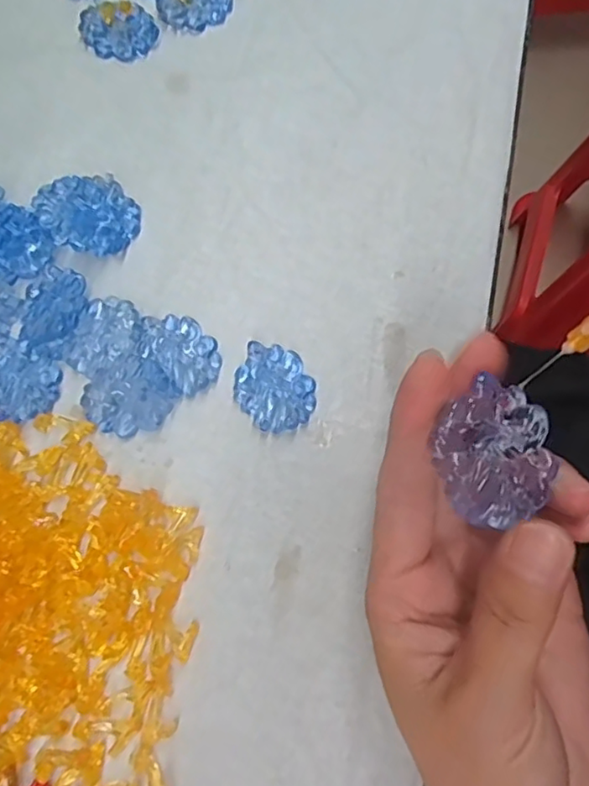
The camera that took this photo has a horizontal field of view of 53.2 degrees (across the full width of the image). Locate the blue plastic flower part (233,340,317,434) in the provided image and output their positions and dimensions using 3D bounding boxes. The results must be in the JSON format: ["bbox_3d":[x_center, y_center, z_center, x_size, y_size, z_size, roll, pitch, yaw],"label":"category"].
[{"bbox_3d":[-0.008,-0.003,0.236,0.030,0.007,0.037,-28,77,-7],"label":"blue plastic flower part"}]

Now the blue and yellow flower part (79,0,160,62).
[{"bbox_3d":[-0.084,-0.173,0.281,0.036,0.006,0.028,7,75,2],"label":"blue and yellow flower part"}]

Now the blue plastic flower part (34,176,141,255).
[{"bbox_3d":[-0.087,-0.076,0.252,0.038,0.016,0.032,-27,77,-7],"label":"blue plastic flower part"}]

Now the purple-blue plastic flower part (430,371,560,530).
[{"bbox_3d":[0.052,0.015,0.152,0.028,0.005,0.035,-13,76,-3],"label":"purple-blue plastic flower part"}]

